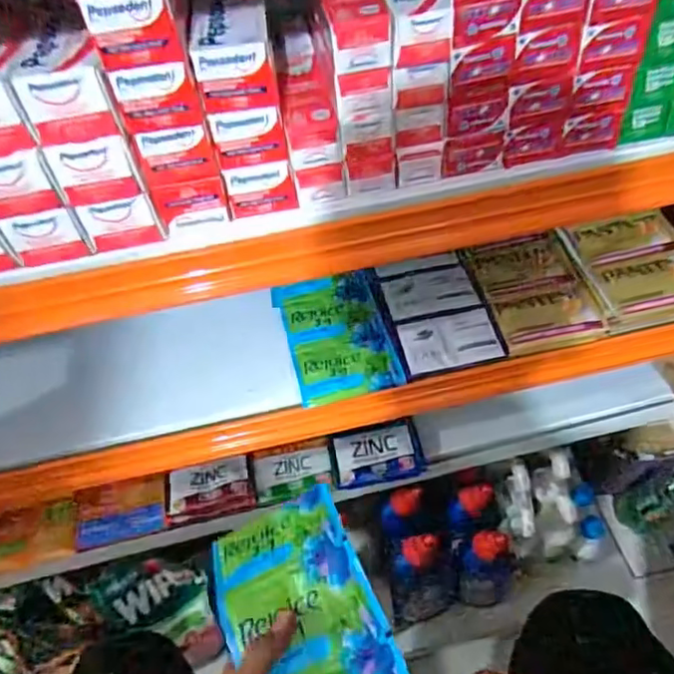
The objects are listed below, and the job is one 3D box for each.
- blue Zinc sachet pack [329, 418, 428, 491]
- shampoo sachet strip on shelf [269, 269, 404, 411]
[{"bbox_3d":[0.044,0.125,0.651,0.097,0.026,0.062,-9,50,-2],"label":"blue Zinc sachet pack"},{"bbox_3d":[0.002,-0.007,0.585,0.101,0.010,0.154,-14,50,-6],"label":"shampoo sachet strip on shelf"}]

